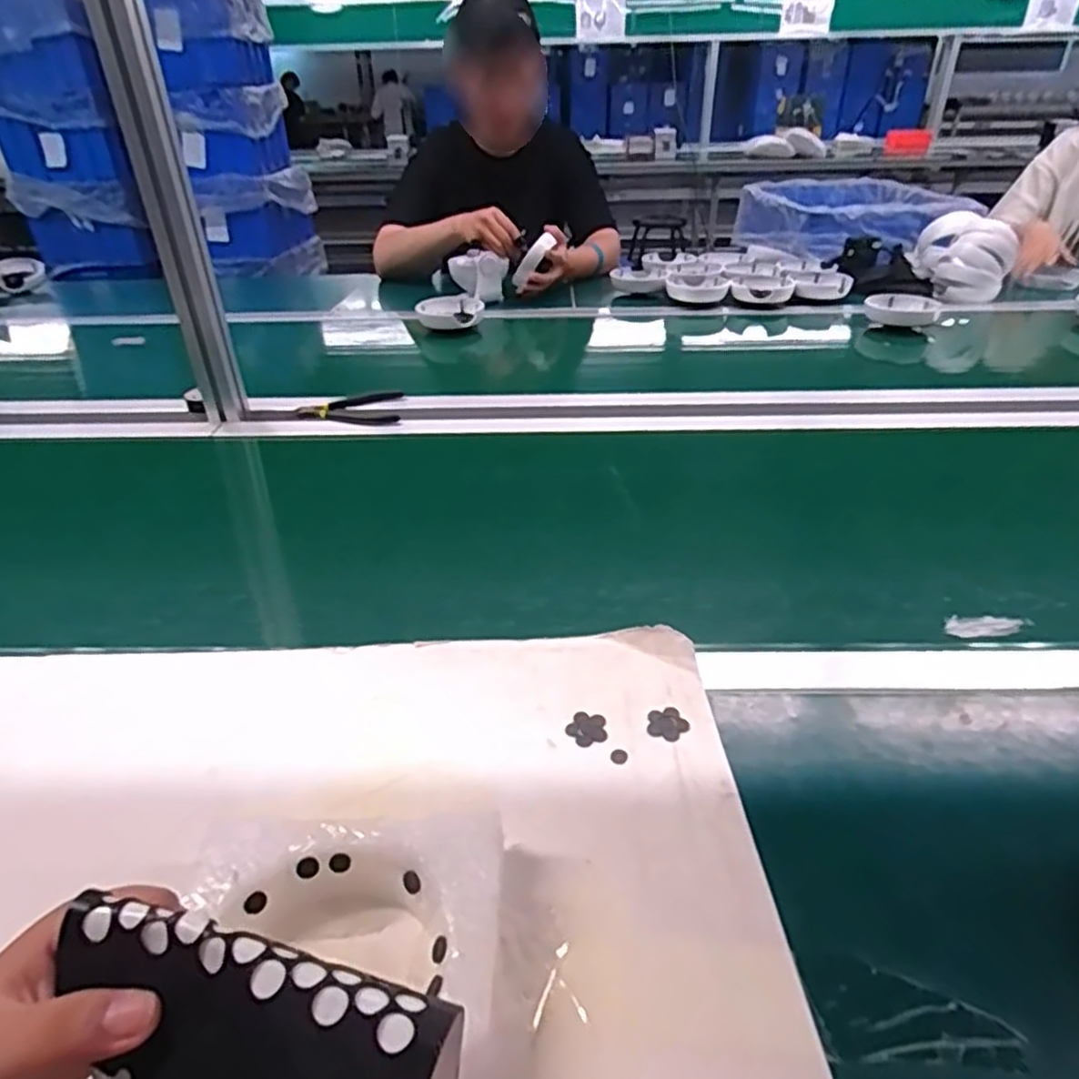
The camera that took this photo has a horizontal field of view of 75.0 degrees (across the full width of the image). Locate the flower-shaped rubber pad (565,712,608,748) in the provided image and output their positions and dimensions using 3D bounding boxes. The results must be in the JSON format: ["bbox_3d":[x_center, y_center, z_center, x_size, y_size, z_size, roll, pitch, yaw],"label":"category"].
[{"bbox_3d":[0.030,0.122,0.451,0.025,0.004,0.025,-1,32,-1],"label":"flower-shaped rubber pad"}]

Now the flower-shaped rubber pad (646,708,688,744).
[{"bbox_3d":[0.083,0.118,0.452,0.025,0.004,0.026,7,33,13],"label":"flower-shaped rubber pad"}]

